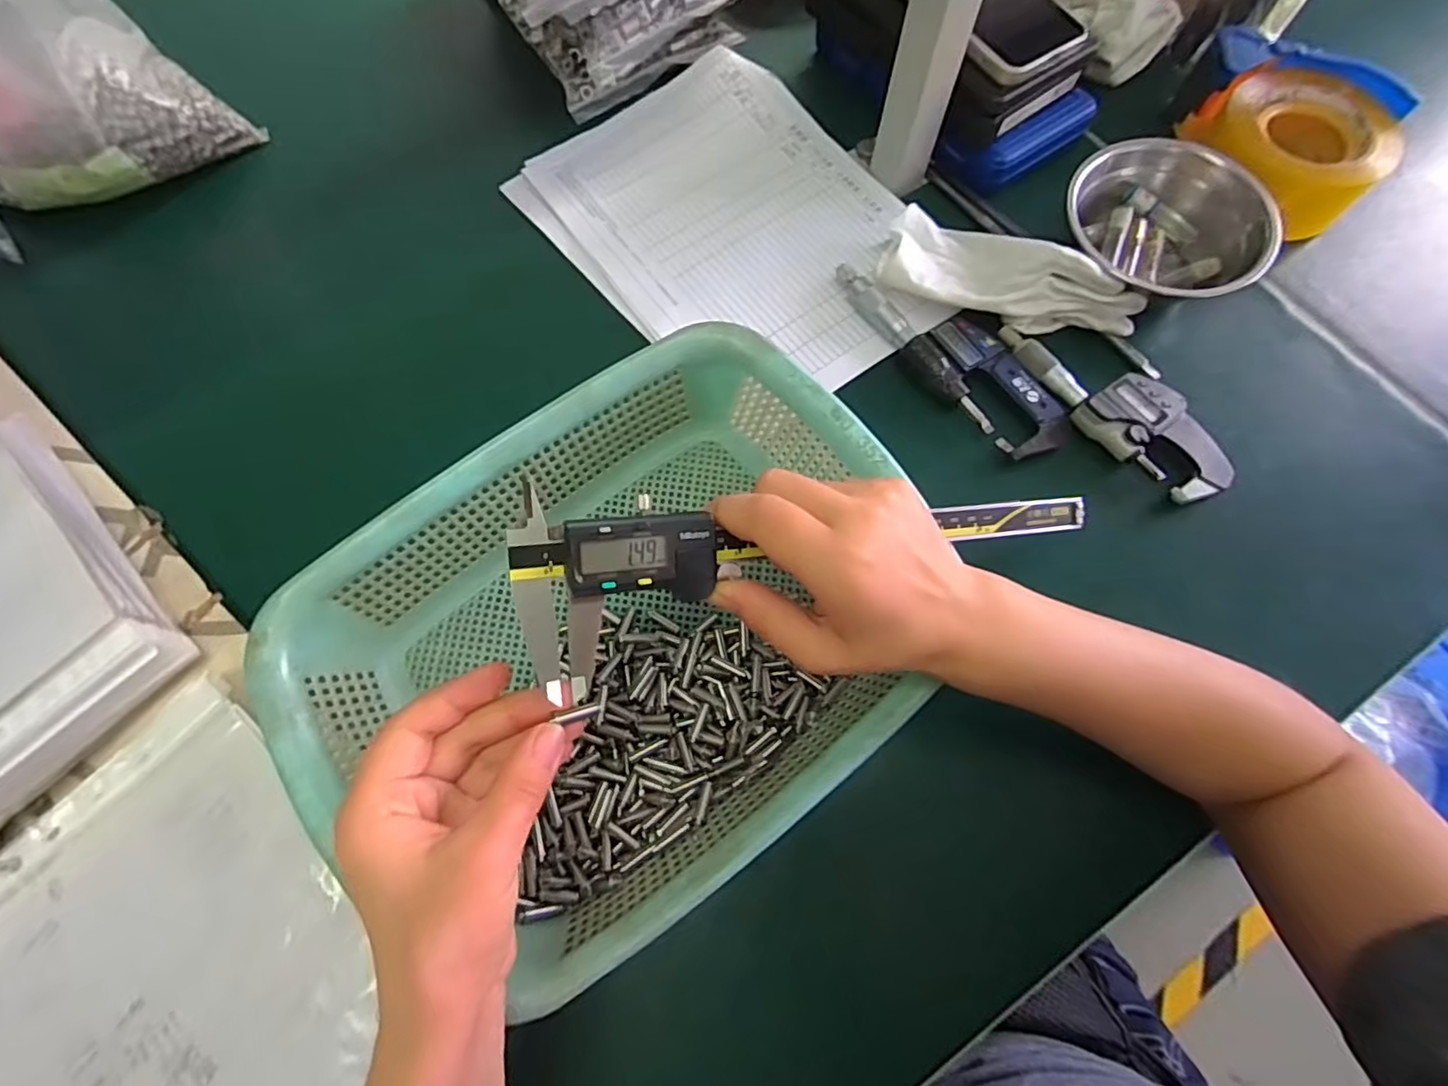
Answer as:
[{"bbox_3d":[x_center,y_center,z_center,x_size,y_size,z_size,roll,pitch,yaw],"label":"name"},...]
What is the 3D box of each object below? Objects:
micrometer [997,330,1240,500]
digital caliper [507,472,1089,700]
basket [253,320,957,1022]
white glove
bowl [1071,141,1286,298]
[{"bbox_3d":[0.249,-0.090,0.404,0.159,0.018,0.050,43,76,14],"label":"micrometer"},{"bbox_3d":[0.051,0.018,0.285,0.274,0.012,0.077,0,99,-22],"label":"digital caliper"},{"bbox_3d":[-0.044,0.046,0.321,0.291,0.089,0.222,-38,75,-13],"label":"basket"},{"bbox_3d":[0.190,-0.175,0.421,0.169,0.036,0.063,26,72,9],"label":"white glove"},{"bbox_3d":[0.296,-0.221,0.430,0.128,0.053,0.118,10,71,3],"label":"bowl"}]

